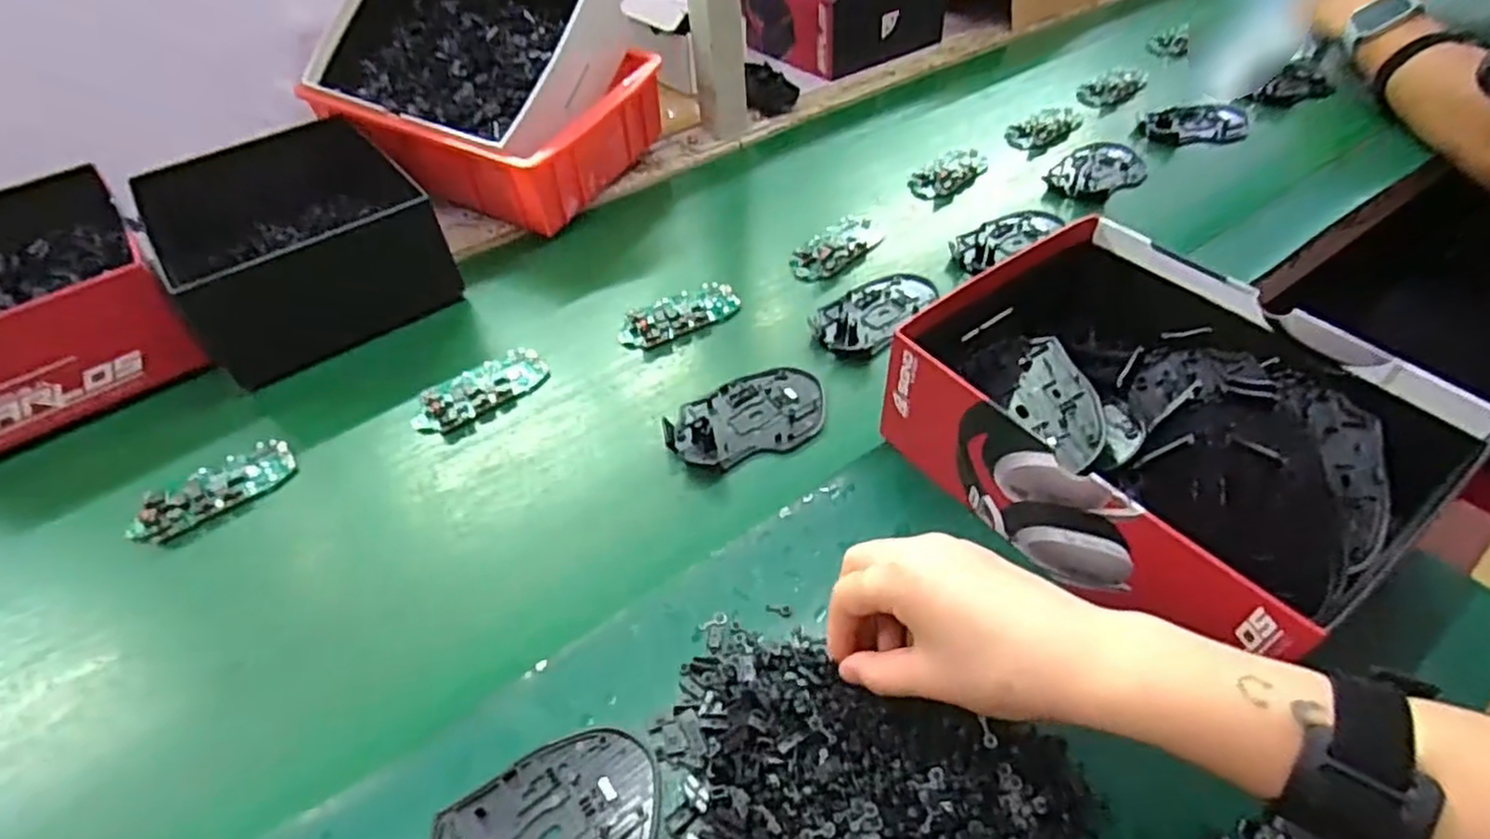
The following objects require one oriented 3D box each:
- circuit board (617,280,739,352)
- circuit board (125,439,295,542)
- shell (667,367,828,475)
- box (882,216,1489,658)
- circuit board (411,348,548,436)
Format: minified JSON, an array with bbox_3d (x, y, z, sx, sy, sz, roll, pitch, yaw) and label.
[{"bbox_3d":[-0.052,-0.084,0.587,0.098,0.010,0.042,-25,50,-18],"label":"circuit board"},{"bbox_3d":[-0.348,0.046,0.485,0.095,0.017,0.043,-37,55,-27],"label":"circuit board"},{"bbox_3d":[0.002,-0.002,0.507,0.111,0.010,0.074,-27,51,-20],"label":"shell"},{"bbox_3d":[0.227,0.002,0.421,0.191,0.096,0.241,-31,52,-23],"label":"box"},{"bbox_3d":[-0.192,-0.021,0.540,0.099,0.011,0.043,-33,53,-25],"label":"circuit board"}]

